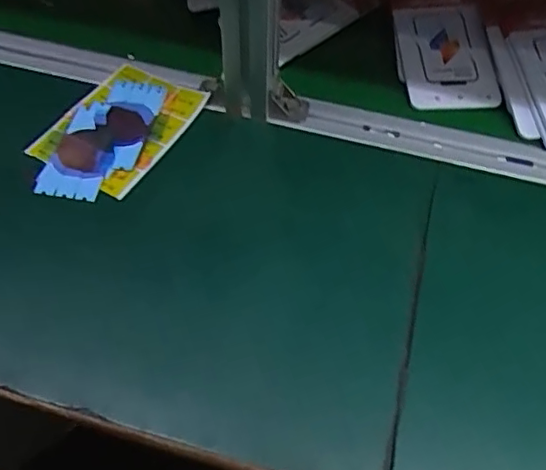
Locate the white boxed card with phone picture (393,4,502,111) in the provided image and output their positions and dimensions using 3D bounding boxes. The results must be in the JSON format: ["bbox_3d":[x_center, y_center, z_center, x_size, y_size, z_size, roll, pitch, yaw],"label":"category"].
[{"bbox_3d":[0.171,-0.176,0.572,0.086,0.009,0.118,-5,71,0],"label":"white boxed card with phone picture"}]

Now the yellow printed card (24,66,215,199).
[{"bbox_3d":[-0.144,-0.090,0.516,0.096,0.014,0.154,28,62,14],"label":"yellow printed card"}]

